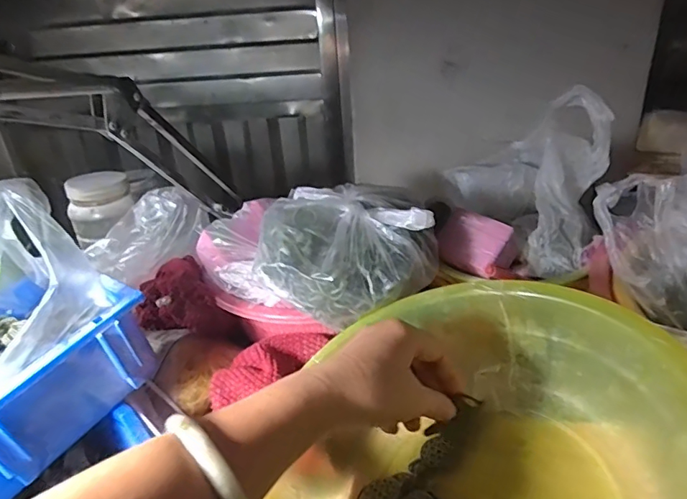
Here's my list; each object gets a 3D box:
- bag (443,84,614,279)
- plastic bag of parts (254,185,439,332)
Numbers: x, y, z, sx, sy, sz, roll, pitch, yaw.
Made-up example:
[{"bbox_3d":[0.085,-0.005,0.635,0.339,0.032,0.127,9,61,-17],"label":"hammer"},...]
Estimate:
[{"bbox_3d":[0.200,-0.076,0.525,0.148,0.165,0.086,21,36,39],"label":"bag"},{"bbox_3d":[0.003,-0.001,0.436,0.153,0.080,0.121,3,28,13],"label":"plastic bag of parts"}]

